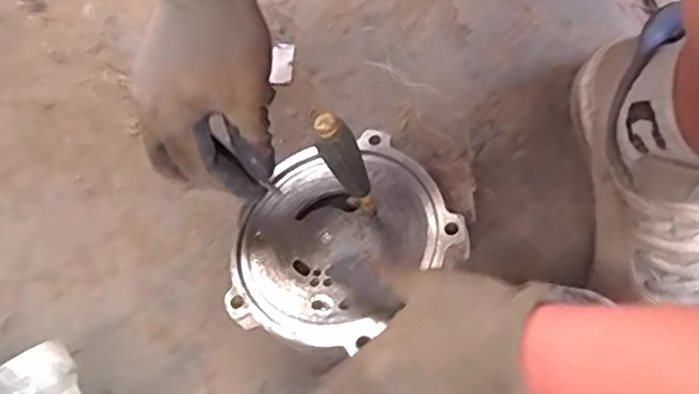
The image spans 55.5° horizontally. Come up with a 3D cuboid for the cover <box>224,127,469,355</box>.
[{"bbox_3d":[0.001,0.028,0.496,0.155,0.035,0.167,14,66,23],"label":"cover"}]

